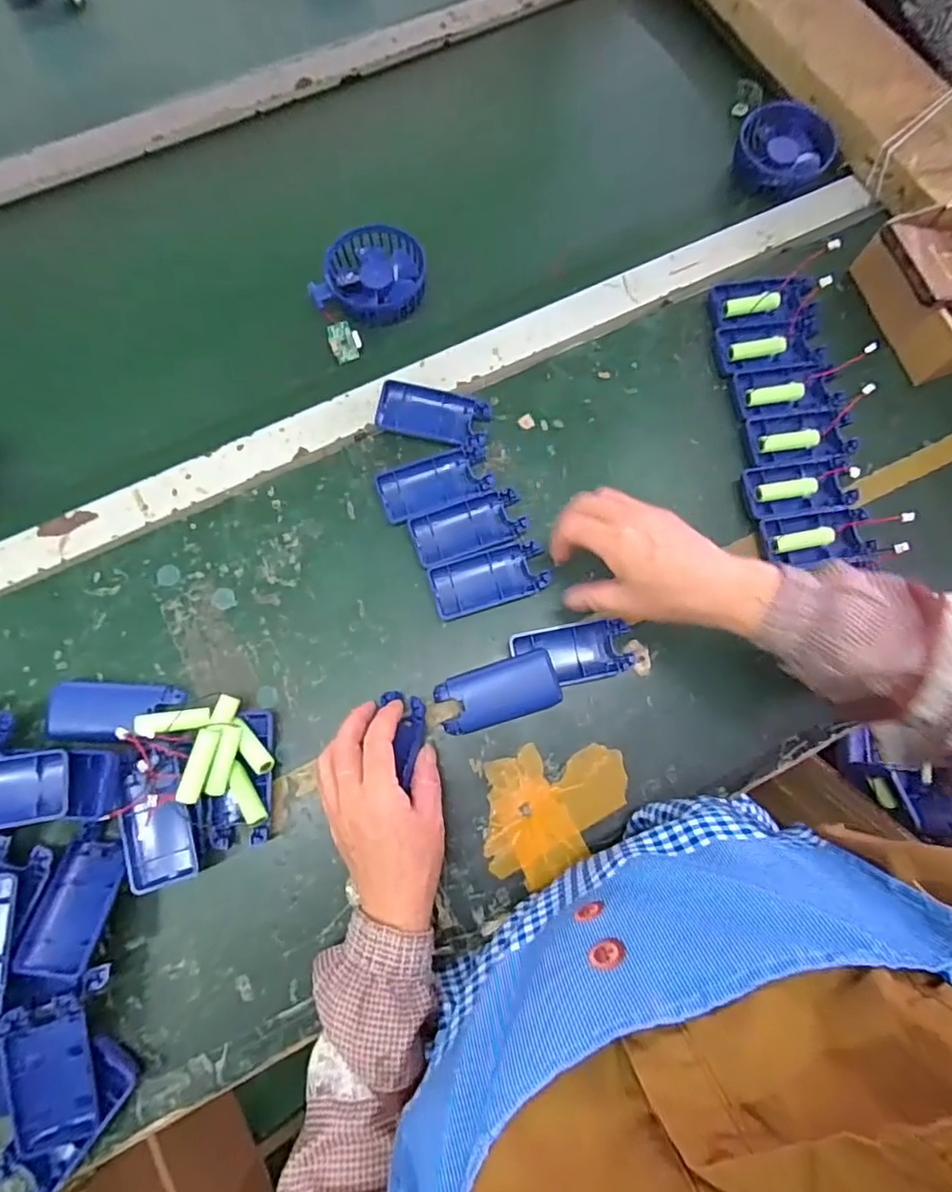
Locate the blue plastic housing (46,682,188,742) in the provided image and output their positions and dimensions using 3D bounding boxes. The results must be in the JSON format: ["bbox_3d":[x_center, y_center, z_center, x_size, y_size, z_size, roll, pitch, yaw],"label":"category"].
[{"bbox_3d":[-0.271,0.088,0.443,0.092,0.022,0.042,1,75,-1],"label":"blue plastic housing"}]

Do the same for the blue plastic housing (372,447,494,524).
[{"bbox_3d":[-0.034,-0.095,0.493,0.092,0.011,0.043,-21,77,-6],"label":"blue plastic housing"}]

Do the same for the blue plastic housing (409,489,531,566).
[{"bbox_3d":[-0.007,-0.057,0.486,0.091,0.011,0.044,-18,77,-6],"label":"blue plastic housing"}]

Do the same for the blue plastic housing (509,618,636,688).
[{"bbox_3d":[0.076,0.046,0.464,0.092,0.016,0.046,-7,76,-3],"label":"blue plastic housing"}]

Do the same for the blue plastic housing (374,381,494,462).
[{"bbox_3d":[-0.036,-0.153,0.504,0.096,0.015,0.049,15,76,3],"label":"blue plastic housing"}]

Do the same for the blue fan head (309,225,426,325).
[{"bbox_3d":[-0.092,-0.293,0.535,0.094,0.020,0.094,0,76,-1],"label":"blue fan head"}]

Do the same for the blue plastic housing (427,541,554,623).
[{"bbox_3d":[0.011,-0.014,0.477,0.092,0.012,0.045,-17,76,-5],"label":"blue plastic housing"}]

